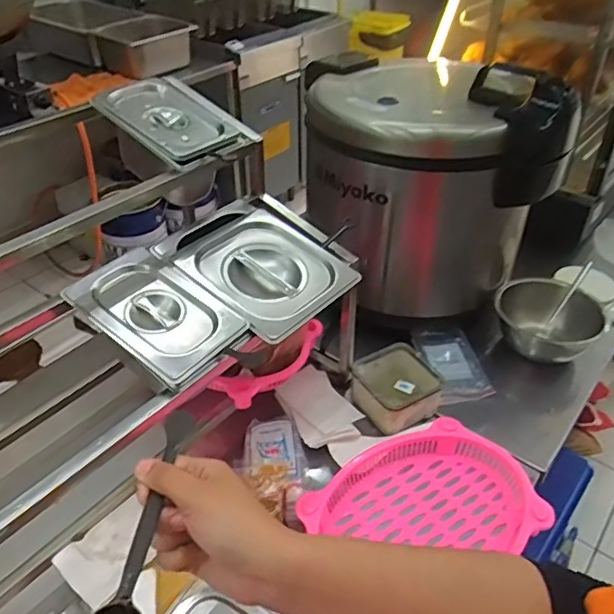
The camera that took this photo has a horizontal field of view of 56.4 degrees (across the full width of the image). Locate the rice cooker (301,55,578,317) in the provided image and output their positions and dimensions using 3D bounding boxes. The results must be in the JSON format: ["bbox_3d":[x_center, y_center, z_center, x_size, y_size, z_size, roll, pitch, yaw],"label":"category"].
[{"bbox_3d":[0.176,-0.204,0.958,0.334,0.374,0.329,-3,38,-5],"label":"rice cooker"}]

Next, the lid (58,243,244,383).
[{"bbox_3d":[-0.156,0.002,0.615,0.175,0.024,0.119,32,48,22],"label":"lid"}]

